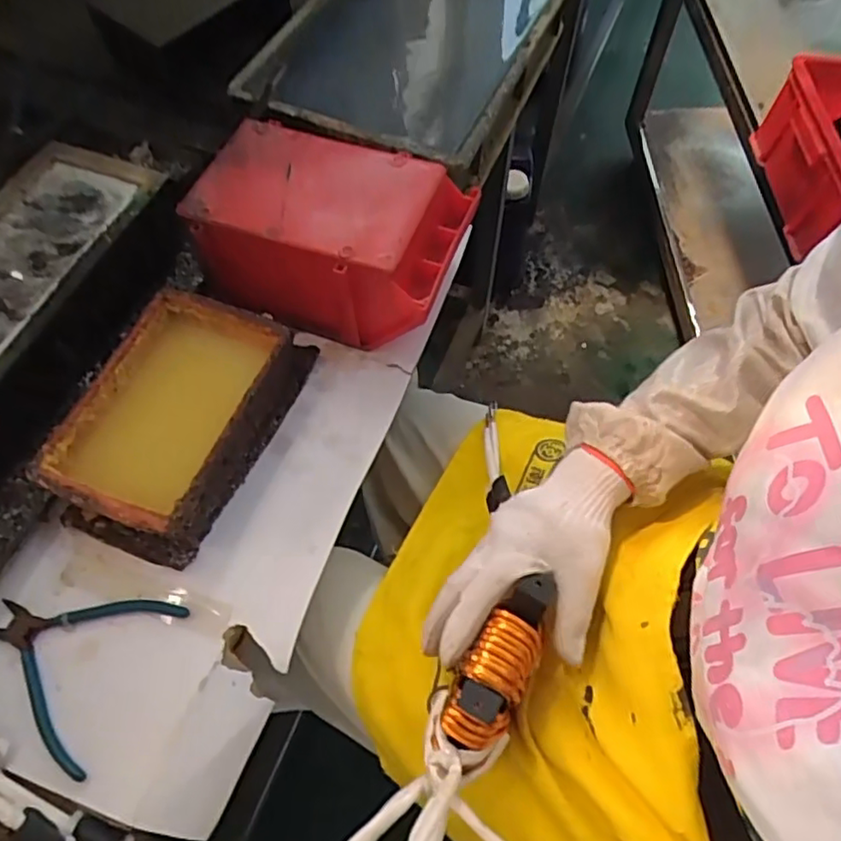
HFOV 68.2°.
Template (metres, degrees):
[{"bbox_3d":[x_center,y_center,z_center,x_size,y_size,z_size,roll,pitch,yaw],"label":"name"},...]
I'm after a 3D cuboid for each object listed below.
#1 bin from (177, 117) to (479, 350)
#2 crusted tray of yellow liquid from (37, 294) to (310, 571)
[{"bbox_3d":[-0.081,-0.169,0.580,0.227,0.110,0.142,15,63,9],"label":"bin"},{"bbox_3d":[-0.205,-0.002,0.533,0.142,0.066,0.227,17,64,10],"label":"crusted tray of yellow liquid"}]

